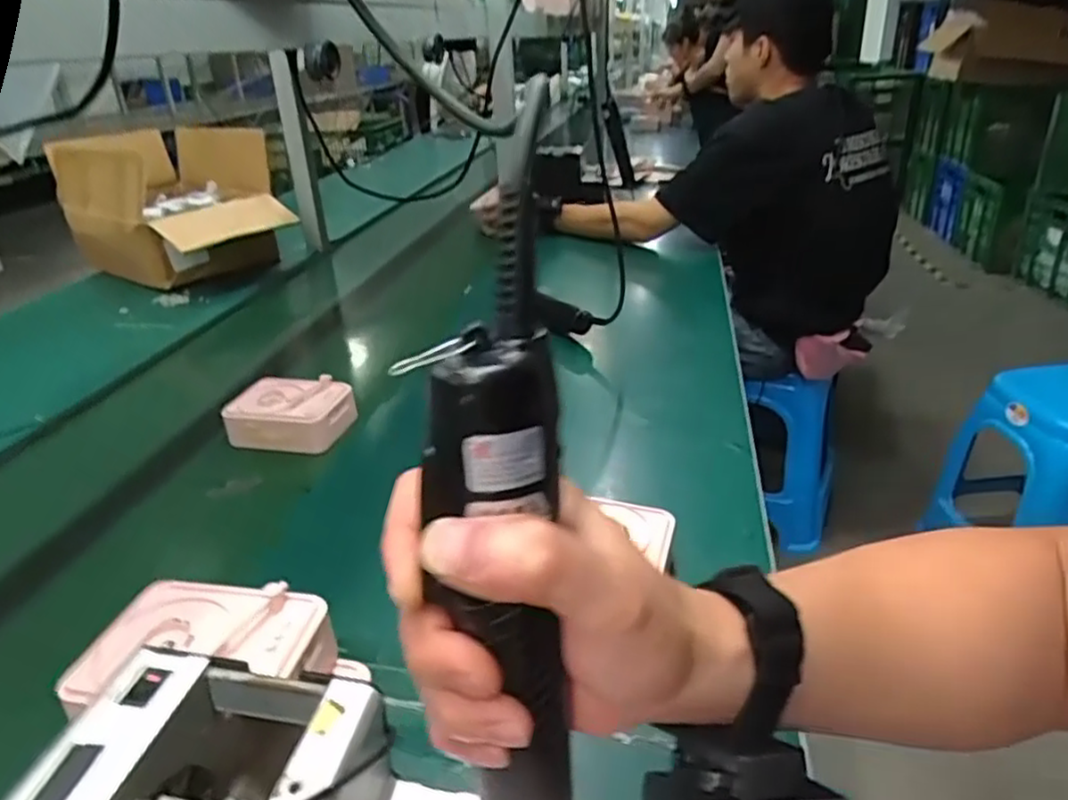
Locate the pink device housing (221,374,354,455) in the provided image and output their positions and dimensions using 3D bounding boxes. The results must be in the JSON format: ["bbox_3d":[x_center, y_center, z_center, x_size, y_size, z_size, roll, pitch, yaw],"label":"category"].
[{"bbox_3d":[-0.282,0.016,0.834,0.137,0.051,0.095,1,27,7],"label":"pink device housing"}]

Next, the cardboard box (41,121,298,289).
[{"bbox_3d":[-0.723,-0.402,1.462,0.344,0.236,0.485,-26,35,-38],"label":"cardboard box"}]

